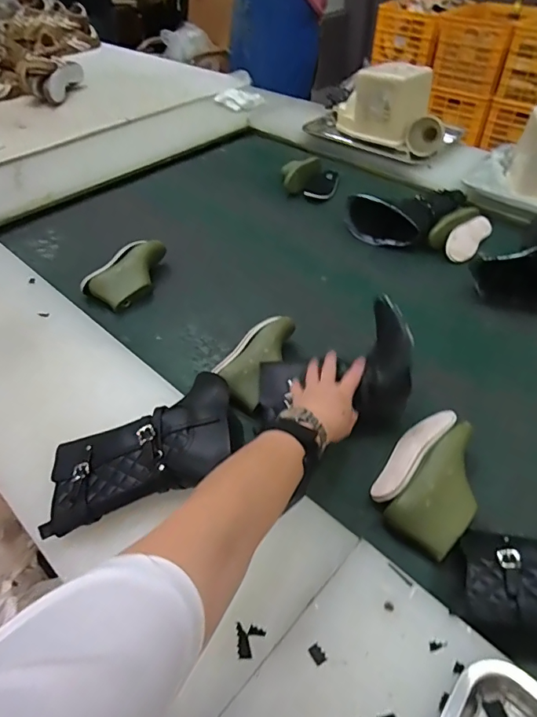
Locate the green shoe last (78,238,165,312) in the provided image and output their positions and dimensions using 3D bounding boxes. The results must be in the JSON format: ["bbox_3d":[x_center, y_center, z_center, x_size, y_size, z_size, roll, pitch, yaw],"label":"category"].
[{"bbox_3d":[-0.266,-0.165,0.879,0.102,0.054,0.175,32,55,28],"label":"green shoe last"}]

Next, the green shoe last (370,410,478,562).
[{"bbox_3d":[0.209,0.140,0.572,0.110,0.051,0.180,26,52,24],"label":"green shoe last"}]

